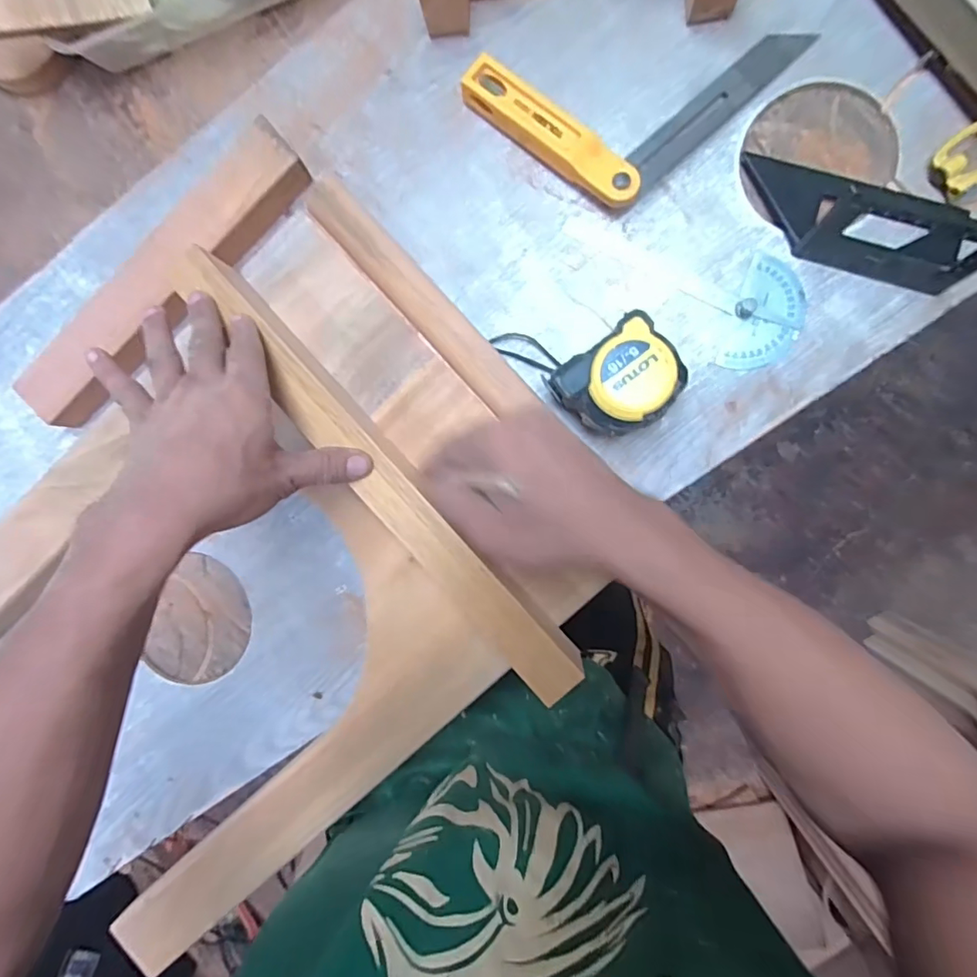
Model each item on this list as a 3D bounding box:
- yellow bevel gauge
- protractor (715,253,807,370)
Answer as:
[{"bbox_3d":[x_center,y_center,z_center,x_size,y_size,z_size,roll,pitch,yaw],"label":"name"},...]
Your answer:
[{"bbox_3d":[0.107,-0.320,0.393,0.202,0.027,0.158,-42,87,6],"label":"yellow bevel gauge"},{"bbox_3d":[0.214,-0.131,0.393,0.050,0.009,0.086,18,93,6],"label":"protractor"}]

